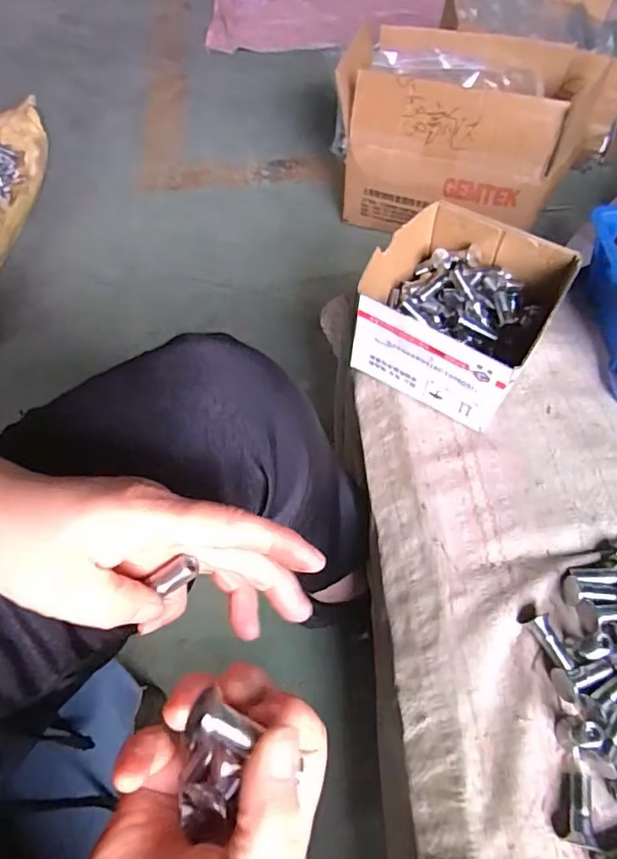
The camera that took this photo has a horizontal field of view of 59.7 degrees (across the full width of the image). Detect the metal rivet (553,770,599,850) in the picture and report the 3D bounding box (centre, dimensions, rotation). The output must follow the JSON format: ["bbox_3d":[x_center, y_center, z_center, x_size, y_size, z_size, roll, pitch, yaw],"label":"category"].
[{"bbox_3d":[0.147,0.205,0.294,0.016,0.011,0.036,13,58,9],"label":"metal rivet"}]

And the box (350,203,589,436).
[{"bbox_3d":[0.123,-0.098,0.453,0.136,0.083,0.150,27,60,17],"label":"box"}]

